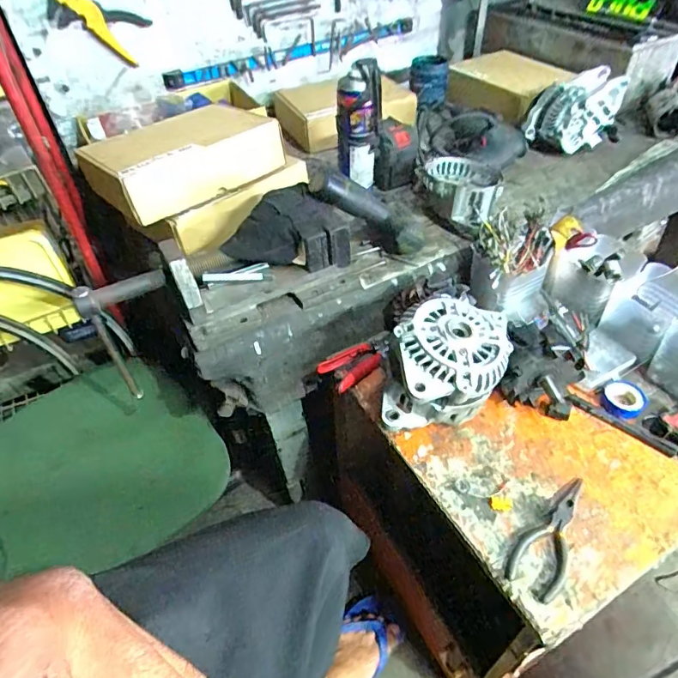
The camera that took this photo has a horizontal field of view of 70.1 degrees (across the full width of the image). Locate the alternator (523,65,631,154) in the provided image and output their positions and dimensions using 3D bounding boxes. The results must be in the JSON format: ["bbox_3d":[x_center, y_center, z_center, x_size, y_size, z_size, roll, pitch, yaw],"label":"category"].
[{"bbox_3d":[0.475,-0.460,0.972,0.175,0.120,0.113,14,48,16],"label":"alternator"}]

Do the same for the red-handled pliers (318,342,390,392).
[{"bbox_3d":[0.028,0.028,0.707,0.115,0.021,0.060,-33,53,-26],"label":"red-handled pliers"}]

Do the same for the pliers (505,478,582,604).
[{"bbox_3d":[0.230,0.205,0.523,0.051,0.012,0.151,25,52,25],"label":"pliers"}]

